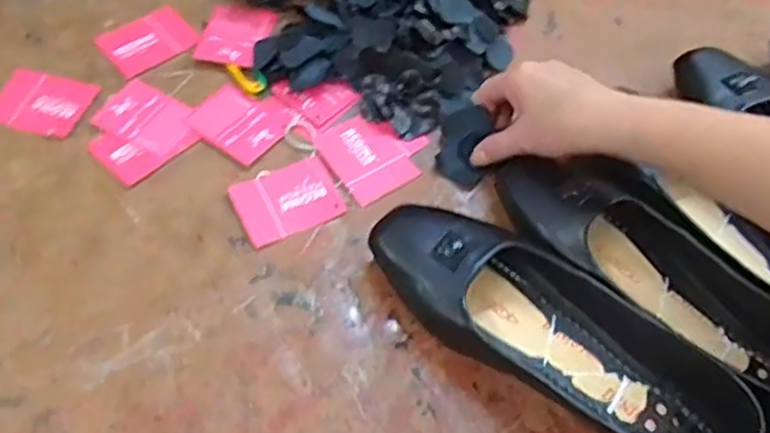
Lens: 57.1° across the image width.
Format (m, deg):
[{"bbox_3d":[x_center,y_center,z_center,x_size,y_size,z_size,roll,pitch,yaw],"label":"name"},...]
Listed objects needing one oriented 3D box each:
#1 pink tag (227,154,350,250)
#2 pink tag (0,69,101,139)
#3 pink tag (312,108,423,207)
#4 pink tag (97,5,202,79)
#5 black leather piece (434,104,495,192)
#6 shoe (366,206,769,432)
[{"bbox_3d":[-0.072,-0.012,0.527,0.074,0.004,0.055,-24,66,-17],"label":"pink tag"},{"bbox_3d":[-0.275,-0.090,0.567,0.077,0.004,0.056,13,59,10],"label":"pink tag"},{"bbox_3d":[-0.017,-0.049,0.554,0.056,0.004,0.080,-29,64,-22],"label":"pink tag"},{"bbox_3d":[-0.202,-0.150,0.606,0.073,0.008,0.053,-36,66,-23],"label":"pink tag"},{"bbox_3d":[0.060,-0.054,0.541,0.036,0.005,0.060,15,98,4],"label":"black leather piece"},{"bbox_3d":[0.112,0.073,0.440,0.265,0.069,0.085,34,62,17],"label":"shoe"}]

